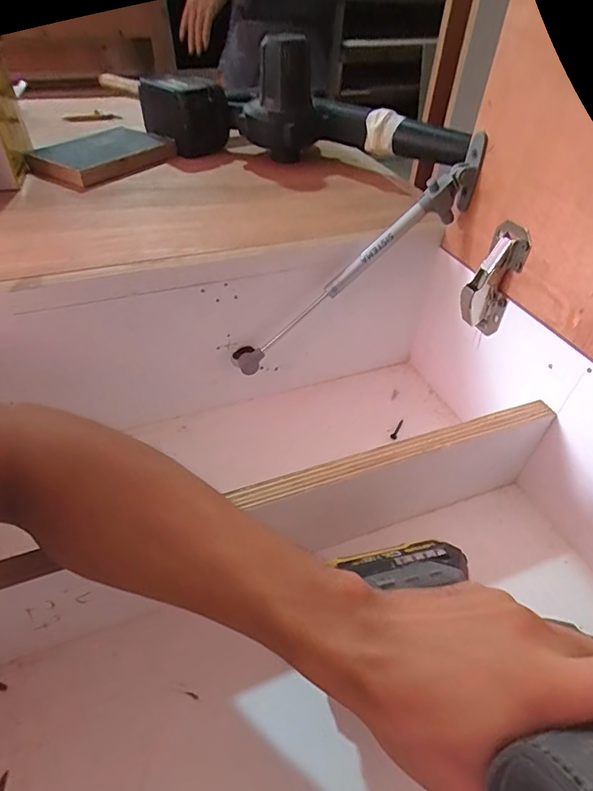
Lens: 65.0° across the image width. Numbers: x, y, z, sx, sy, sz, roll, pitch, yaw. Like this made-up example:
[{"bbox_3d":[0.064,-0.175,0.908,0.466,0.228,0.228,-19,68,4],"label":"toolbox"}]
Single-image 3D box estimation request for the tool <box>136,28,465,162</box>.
[{"bbox_3d":[-0.005,-0.369,0.596,0.409,0.126,0.131,7,44,4],"label":"tool"}]

